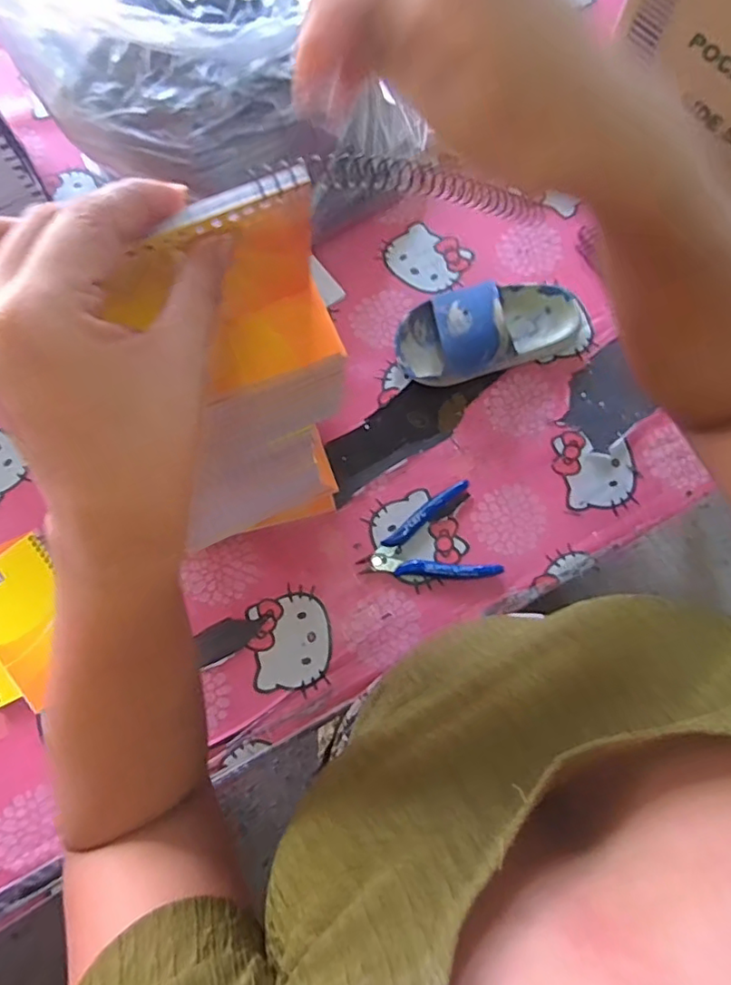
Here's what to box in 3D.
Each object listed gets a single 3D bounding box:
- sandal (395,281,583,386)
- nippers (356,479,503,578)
[{"bbox_3d":[0.117,-0.155,0.541,0.168,0.057,0.087,-15,77,-4],"label":"sandal"},{"bbox_3d":[0.051,0.044,0.510,0.114,0.017,0.085,-15,77,-4],"label":"nippers"}]

